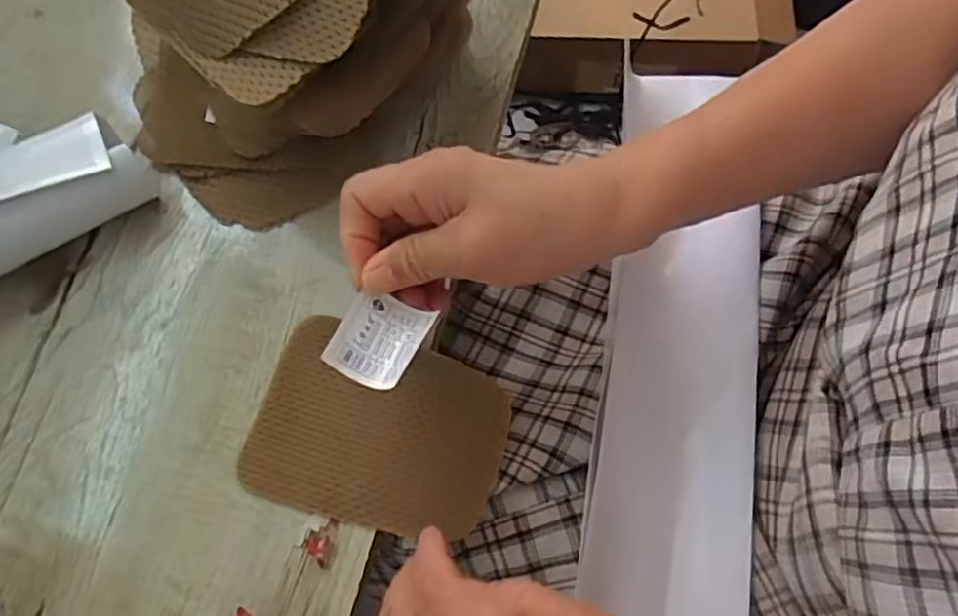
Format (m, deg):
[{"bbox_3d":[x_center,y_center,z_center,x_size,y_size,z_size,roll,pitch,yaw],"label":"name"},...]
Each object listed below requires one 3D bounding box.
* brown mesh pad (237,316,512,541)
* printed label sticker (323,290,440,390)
[{"bbox_3d":[-0.052,0.064,0.363,0.125,0.017,0.093,17,78,4],"label":"brown mesh pad"},{"bbox_3d":[-0.043,0.013,0.307,0.034,0.005,0.043,27,56,1],"label":"printed label sticker"}]

